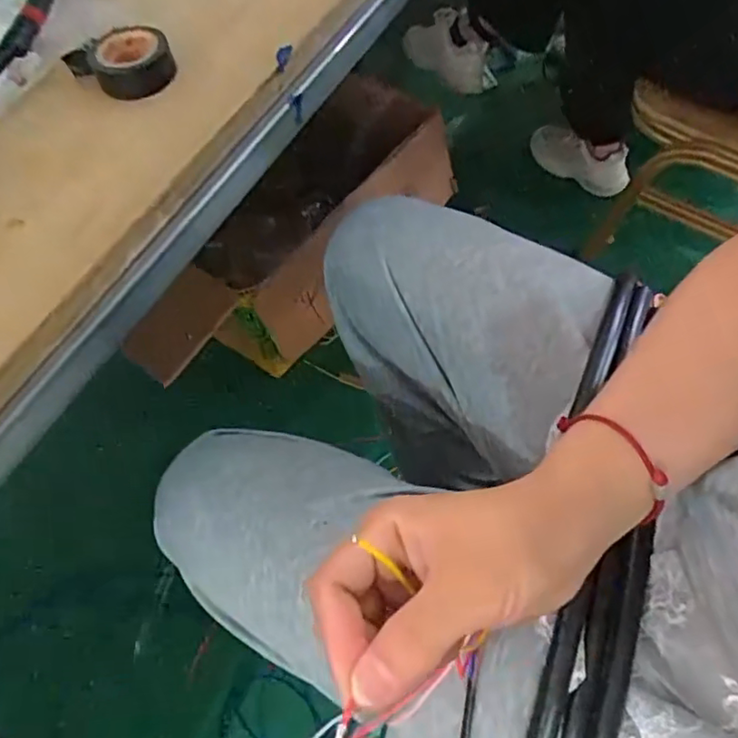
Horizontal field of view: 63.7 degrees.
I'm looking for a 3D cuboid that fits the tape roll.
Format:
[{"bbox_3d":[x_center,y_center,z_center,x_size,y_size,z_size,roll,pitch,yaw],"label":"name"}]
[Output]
[{"bbox_3d":[-0.148,-0.181,0.355,0.059,0.022,0.058,-24,61,-8],"label":"tape roll"}]

